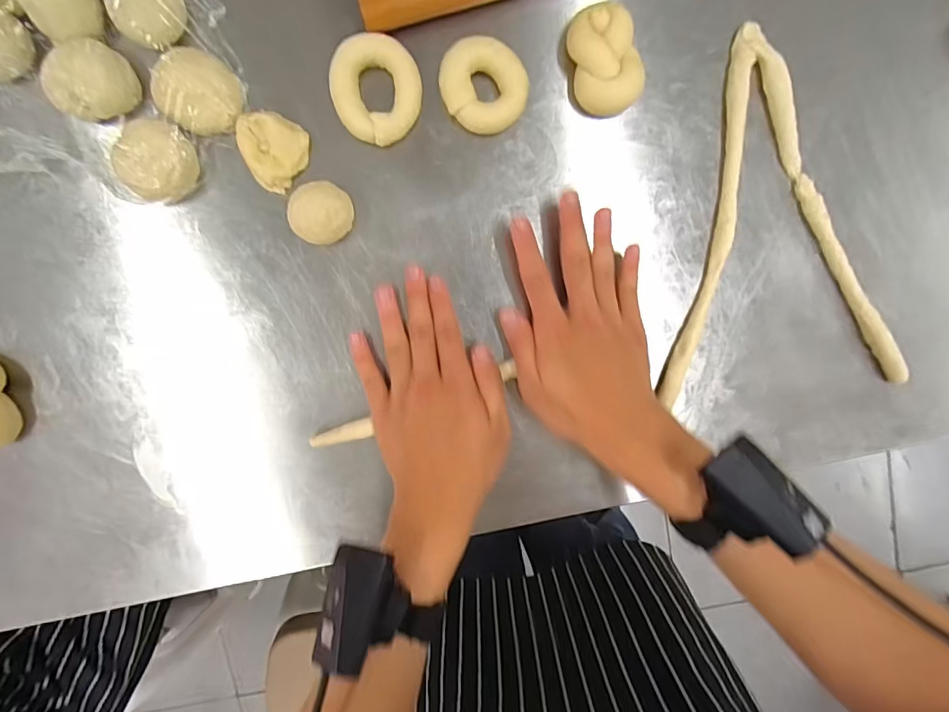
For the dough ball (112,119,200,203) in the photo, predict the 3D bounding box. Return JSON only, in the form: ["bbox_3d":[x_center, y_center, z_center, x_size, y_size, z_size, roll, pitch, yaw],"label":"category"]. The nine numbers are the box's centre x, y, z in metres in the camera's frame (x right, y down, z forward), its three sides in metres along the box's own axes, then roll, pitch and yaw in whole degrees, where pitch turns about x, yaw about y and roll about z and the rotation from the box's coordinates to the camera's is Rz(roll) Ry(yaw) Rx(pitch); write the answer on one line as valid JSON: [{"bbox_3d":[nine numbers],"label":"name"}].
[{"bbox_3d":[-0.225,-0.138,0.346,0.043,0.028,0.051,29,94,-6],"label":"dough ball"}]

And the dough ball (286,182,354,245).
[{"bbox_3d":[-0.112,-0.105,0.356,0.040,0.035,0.043,0,96,-3],"label":"dough ball"}]

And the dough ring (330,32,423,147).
[{"bbox_3d":[-0.071,-0.195,0.357,0.062,0.020,0.074,-8,97,-2],"label":"dough ring"}]

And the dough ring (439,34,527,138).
[{"bbox_3d":[0.008,-0.201,0.362,0.064,0.016,0.063,0,96,-3],"label":"dough ring"}]

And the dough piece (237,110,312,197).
[{"bbox_3d":[-0.150,-0.153,0.356,0.049,0.018,0.049,0,96,-3],"label":"dough piece"}]

